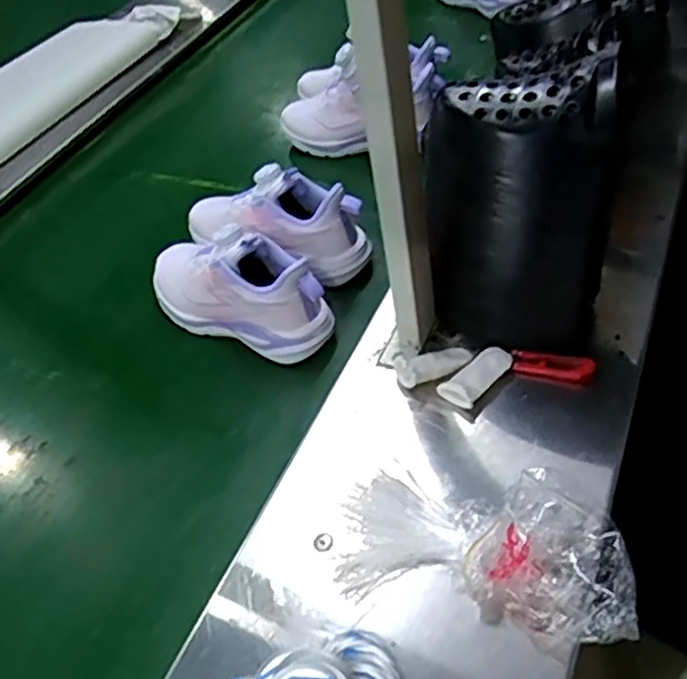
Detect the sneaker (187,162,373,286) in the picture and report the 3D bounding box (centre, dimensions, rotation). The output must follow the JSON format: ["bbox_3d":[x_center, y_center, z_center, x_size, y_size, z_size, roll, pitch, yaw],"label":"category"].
[{"bbox_3d":[-0.080,-0.134,0.764,0.231,0.119,0.077,17,51,21],"label":"sneaker"}]

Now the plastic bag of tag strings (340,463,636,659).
[{"bbox_3d":[0.094,0.136,0.475,0.199,0.026,0.113,6,46,29],"label":"plastic bag of tag strings"}]

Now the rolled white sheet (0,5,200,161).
[{"bbox_3d":[-0.455,-0.417,1.096,0.125,0.061,0.525,17,51,21],"label":"rolled white sheet"}]

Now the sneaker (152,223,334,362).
[{"bbox_3d":[-0.110,-0.055,0.686,0.217,0.123,0.074,22,52,24],"label":"sneaker"}]

